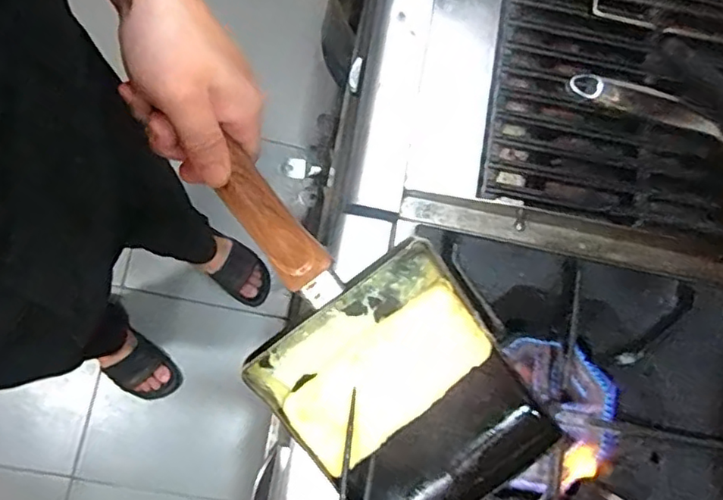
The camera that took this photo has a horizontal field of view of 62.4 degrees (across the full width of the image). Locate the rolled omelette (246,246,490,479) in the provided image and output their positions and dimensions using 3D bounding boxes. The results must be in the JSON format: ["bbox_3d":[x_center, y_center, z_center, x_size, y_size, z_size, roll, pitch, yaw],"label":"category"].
[{"bbox_3d":[0.009,0.080,0.429,0.147,0.027,0.097,-37,88,-12],"label":"rolled omelette"}]

